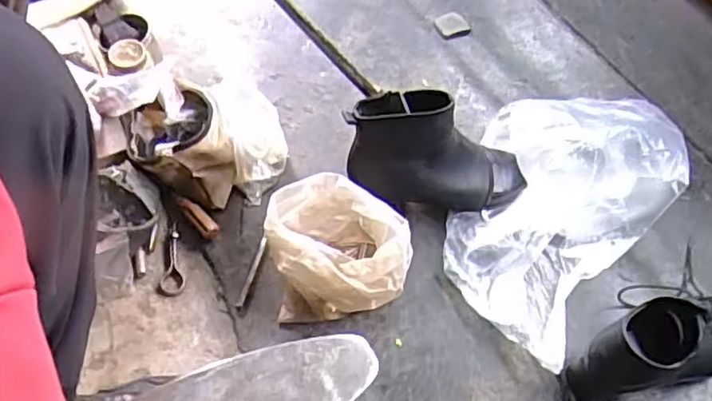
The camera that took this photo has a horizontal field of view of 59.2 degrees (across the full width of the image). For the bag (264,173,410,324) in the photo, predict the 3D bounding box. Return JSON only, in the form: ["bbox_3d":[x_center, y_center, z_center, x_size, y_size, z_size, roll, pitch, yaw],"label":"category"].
[{"bbox_3d":[-0.020,0.051,0.676,0.146,0.107,0.131,-2,58,-2],"label":"bag"}]

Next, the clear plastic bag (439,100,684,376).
[{"bbox_3d":[0.233,-0.018,0.725,0.222,0.122,0.345,33,63,19],"label":"clear plastic bag"}]

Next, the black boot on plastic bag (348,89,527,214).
[{"bbox_3d":[0.097,-0.048,0.728,0.208,0.162,0.082,-1,58,-1],"label":"black boot on plastic bag"}]

